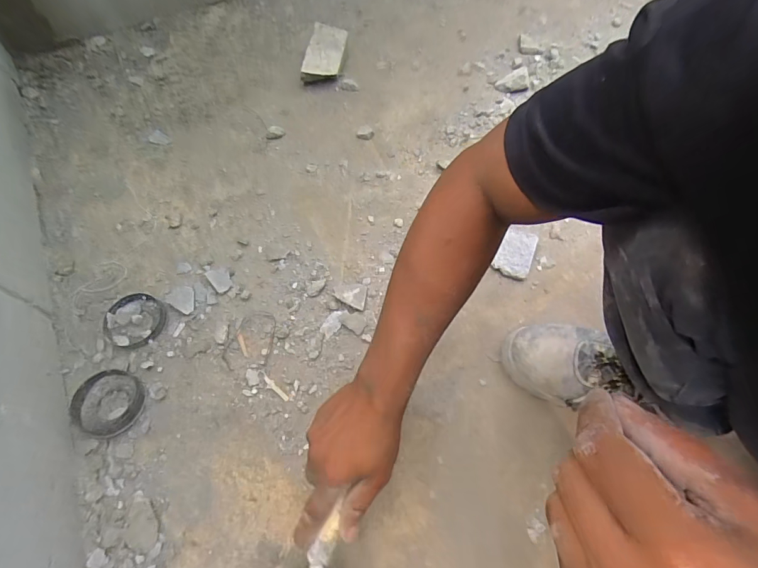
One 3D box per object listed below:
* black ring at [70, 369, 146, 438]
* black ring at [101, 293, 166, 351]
[{"bbox_3d":[-0.358,0.154,0.528,0.084,0.023,0.080,-1,61,2],"label":"black ring"},{"bbox_3d":[-0.361,0.054,0.591,0.086,0.010,0.085,-1,61,2],"label":"black ring"}]

